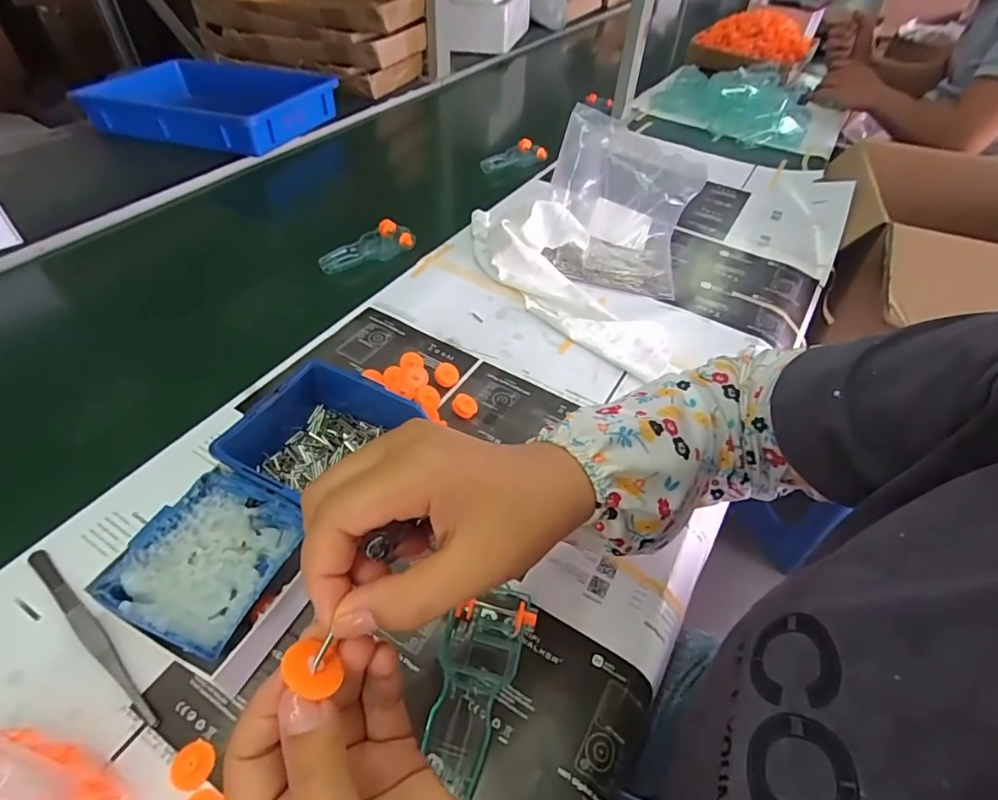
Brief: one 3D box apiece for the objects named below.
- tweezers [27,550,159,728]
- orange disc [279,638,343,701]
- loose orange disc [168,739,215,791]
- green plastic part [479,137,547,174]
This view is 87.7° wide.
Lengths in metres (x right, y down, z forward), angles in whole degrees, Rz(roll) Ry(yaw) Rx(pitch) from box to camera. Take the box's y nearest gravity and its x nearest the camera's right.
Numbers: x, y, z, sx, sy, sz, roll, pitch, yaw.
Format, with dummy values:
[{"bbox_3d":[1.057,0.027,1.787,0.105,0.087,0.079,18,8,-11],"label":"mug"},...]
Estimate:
[{"bbox_3d":[-0.257,0.144,0.325,0.153,0.008,0.012,32,52,22],"label":"tweezers"},{"bbox_3d":[-0.067,0.096,0.189,0.021,0.005,0.020,24,22,-12],"label":"orange disc"},{"bbox_3d":[-0.169,0.201,0.286,0.022,0.005,0.022,3,47,-3],"label":"loose orange disc"},{"bbox_3d":[0.024,-0.401,0.858,0.057,0.024,0.106,37,54,26],"label":"green plastic part"}]

